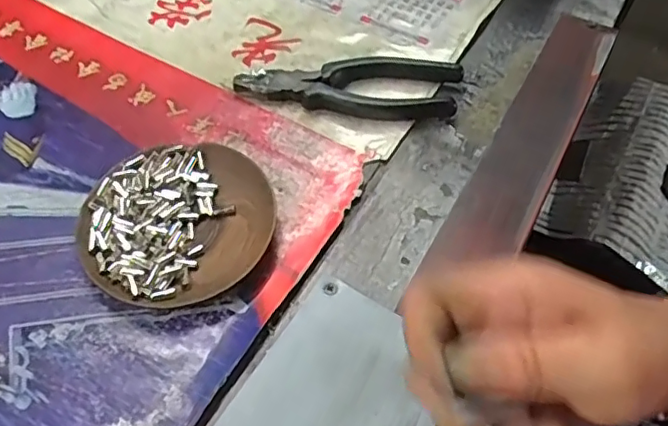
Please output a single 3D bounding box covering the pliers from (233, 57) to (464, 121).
[{"bbox_3d":[0.011,-0.091,0.433,0.164,0.017,0.052,0,56,-2],"label":"pliers"}]

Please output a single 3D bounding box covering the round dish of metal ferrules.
[{"bbox_3d":[-0.096,0.005,0.358,0.113,0.018,0.103,1,56,-2],"label":"round dish of metal ferrules"}]

